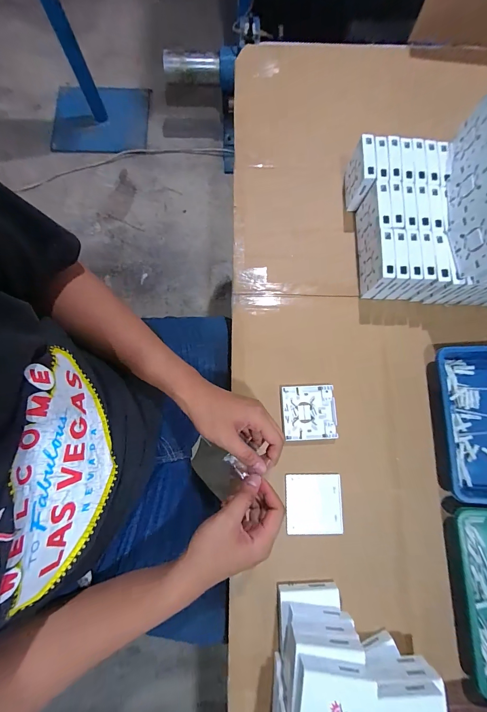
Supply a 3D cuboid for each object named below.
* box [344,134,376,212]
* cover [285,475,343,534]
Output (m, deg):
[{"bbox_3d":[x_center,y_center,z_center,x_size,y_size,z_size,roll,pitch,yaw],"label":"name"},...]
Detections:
[{"bbox_3d":[0.206,-0.324,0.545,0.027,0.090,0.088,2,78,-1],"label":"box"},{"bbox_3d":[0.109,0.228,0.468,0.087,0.008,0.084,-1,78,-1],"label":"cover"}]

